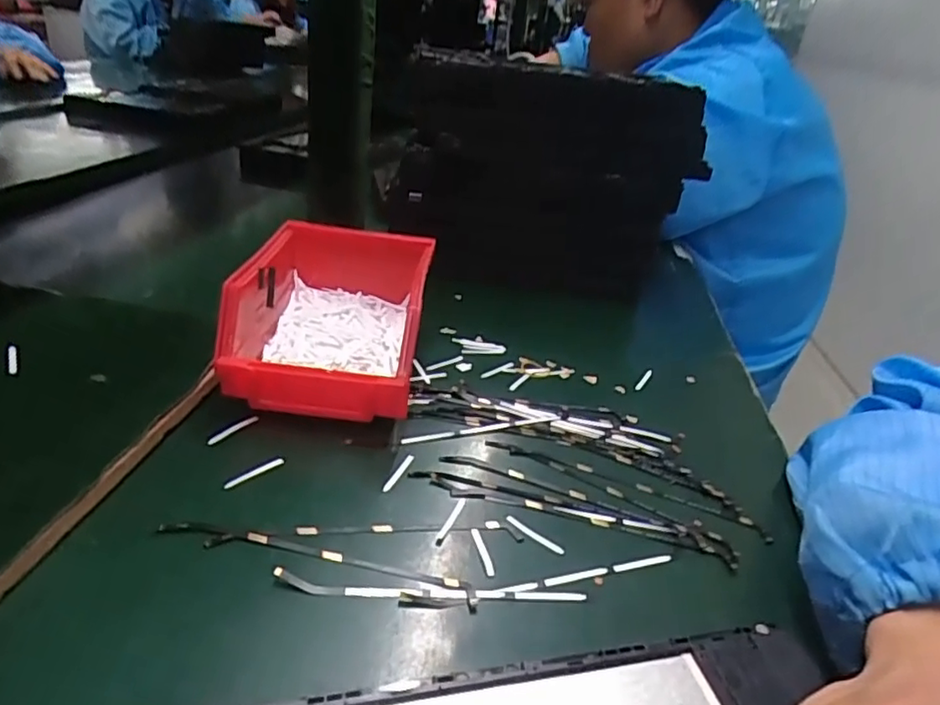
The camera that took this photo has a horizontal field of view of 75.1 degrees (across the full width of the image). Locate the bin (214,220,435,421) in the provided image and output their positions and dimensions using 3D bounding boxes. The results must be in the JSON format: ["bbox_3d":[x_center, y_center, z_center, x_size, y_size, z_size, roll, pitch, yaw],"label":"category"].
[{"bbox_3d":[-0.088,-0.021,0.385,0.117,0.073,0.140,6,29,-3],"label":"bin"}]

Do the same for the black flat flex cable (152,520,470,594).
[{"bbox_3d":[-0.067,0.087,0.267,0.137,0.004,0.007,10,29,4],"label":"black flat flex cable"}]

